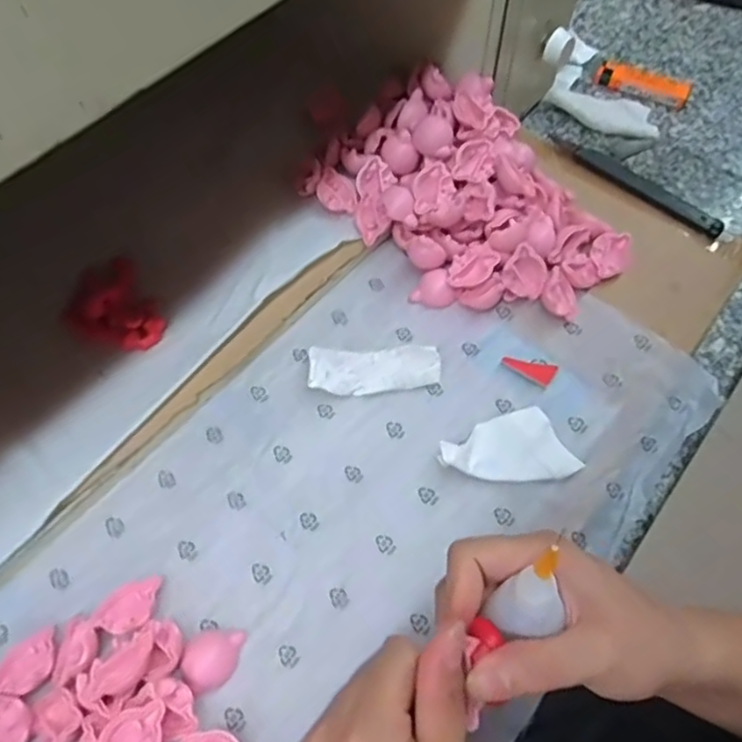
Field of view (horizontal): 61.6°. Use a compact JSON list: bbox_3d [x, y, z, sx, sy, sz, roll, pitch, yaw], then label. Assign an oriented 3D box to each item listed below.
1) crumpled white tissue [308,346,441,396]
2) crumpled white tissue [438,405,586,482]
[{"bbox_3d":[0.002,0.000,0.395,0.082,0.008,0.030,1,78,-1],"label":"crumpled white tissue"},{"bbox_3d":[0.082,0.050,0.376,0.076,0.013,0.044,-15,62,-9],"label":"crumpled white tissue"}]

